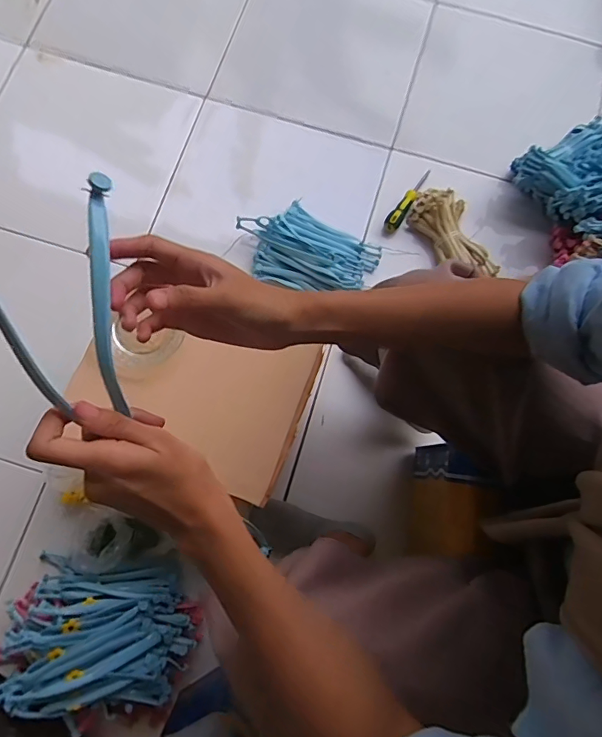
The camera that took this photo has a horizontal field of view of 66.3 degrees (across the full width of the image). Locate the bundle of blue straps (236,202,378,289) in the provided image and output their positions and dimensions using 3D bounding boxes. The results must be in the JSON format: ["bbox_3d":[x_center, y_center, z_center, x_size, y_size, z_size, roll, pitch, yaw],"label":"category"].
[{"bbox_3d":[0.011,-0.225,0.879,0.258,0.054,0.153,26,78,4],"label":"bundle of blue straps"}]

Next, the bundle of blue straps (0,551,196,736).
[{"bbox_3d":[-0.303,0.387,0.670,0.268,0.116,0.182,1,78,-1],"label":"bundle of blue straps"}]

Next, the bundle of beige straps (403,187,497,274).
[{"bbox_3d":[0.293,-0.256,0.881,0.102,0.063,0.201,-33,81,-8],"label":"bundle of beige straps"}]

